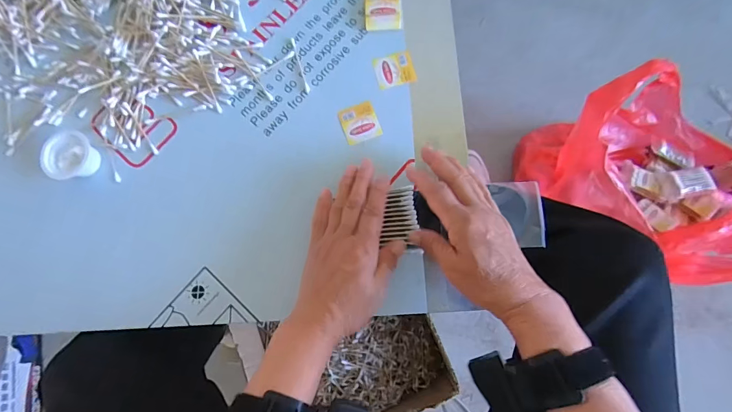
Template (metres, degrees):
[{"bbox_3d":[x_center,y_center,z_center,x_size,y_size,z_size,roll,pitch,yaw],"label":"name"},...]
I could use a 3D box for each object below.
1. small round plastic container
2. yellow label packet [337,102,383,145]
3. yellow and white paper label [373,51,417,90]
[{"bbox_3d":[-0.327,-0.056,0.414,0.046,0.031,0.049,-1,78,4],"label":"small round plastic container"},{"bbox_3d":[-0.007,-0.093,0.415,0.040,0.004,0.042,-19,78,0],"label":"yellow label packet"},{"bbox_3d":[0.033,-0.156,0.423,0.044,0.004,0.039,-13,78,1],"label":"yellow and white paper label"}]

